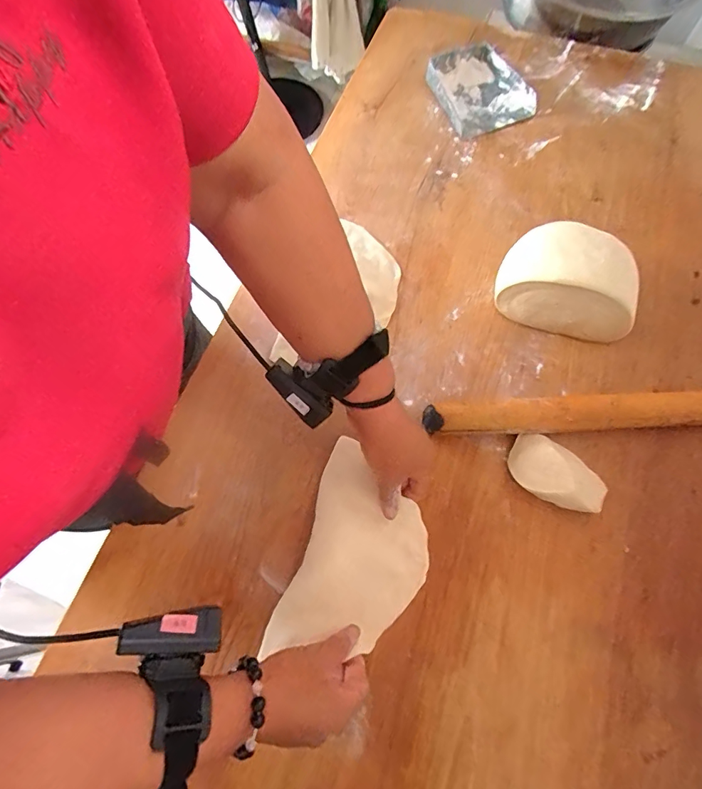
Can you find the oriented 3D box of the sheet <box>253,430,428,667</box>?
[{"bbox_3d":[0.008,0.169,0.438,0.126,0.035,0.208,18,71,8],"label":"sheet"}]

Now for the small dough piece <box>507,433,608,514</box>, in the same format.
[{"bbox_3d":[0.216,0.085,0.465,0.099,0.045,0.059,38,73,15],"label":"small dough piece"}]

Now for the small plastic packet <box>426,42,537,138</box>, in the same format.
[{"bbox_3d":[0.203,-0.502,0.711,0.140,0.026,0.175,-22,69,-8],"label":"small plastic packet"}]

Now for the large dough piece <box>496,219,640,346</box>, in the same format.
[{"bbox_3d":[0.263,-0.144,0.538,0.154,0.084,0.130,16,69,7],"label":"large dough piece"}]

